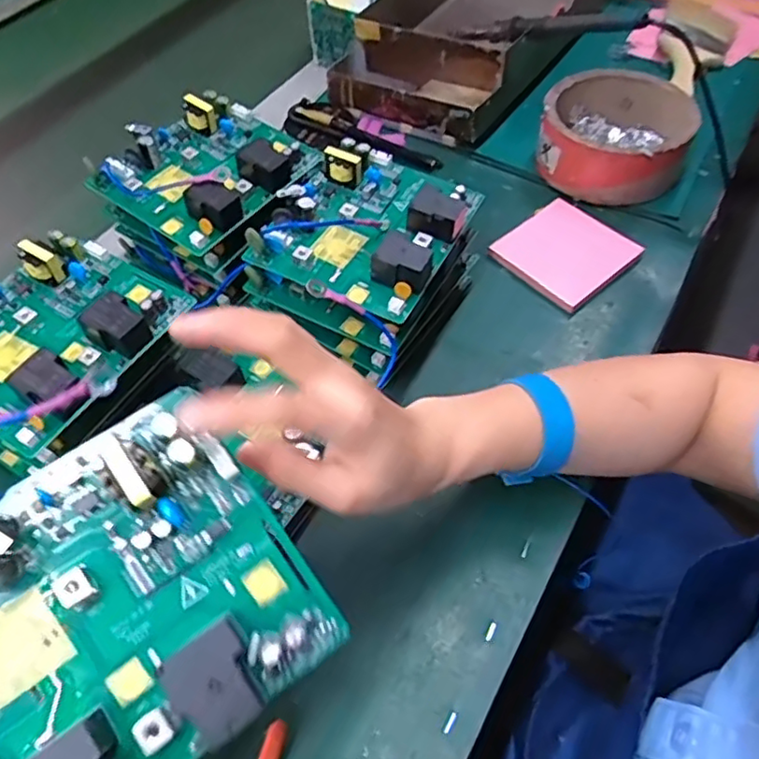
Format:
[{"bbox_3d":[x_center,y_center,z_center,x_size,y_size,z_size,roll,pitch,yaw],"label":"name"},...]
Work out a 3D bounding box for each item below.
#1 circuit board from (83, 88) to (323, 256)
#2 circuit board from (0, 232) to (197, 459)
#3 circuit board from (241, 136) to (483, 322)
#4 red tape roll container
[{"bbox_3d":[-0.122,-0.159,0.443,0.106,0.026,0.133,33,63,24],"label":"circuit board"},{"bbox_3d":[-0.191,-0.030,0.365,0.117,0.033,0.129,23,59,18],"label":"circuit board"},{"bbox_3d":[-0.007,-0.102,0.401,0.106,0.031,0.143,24,59,19],"label":"circuit board"},{"bbox_3d":[0.201,-0.208,0.533,0.118,0.057,0.114,15,57,14],"label":"red tape roll container"}]

